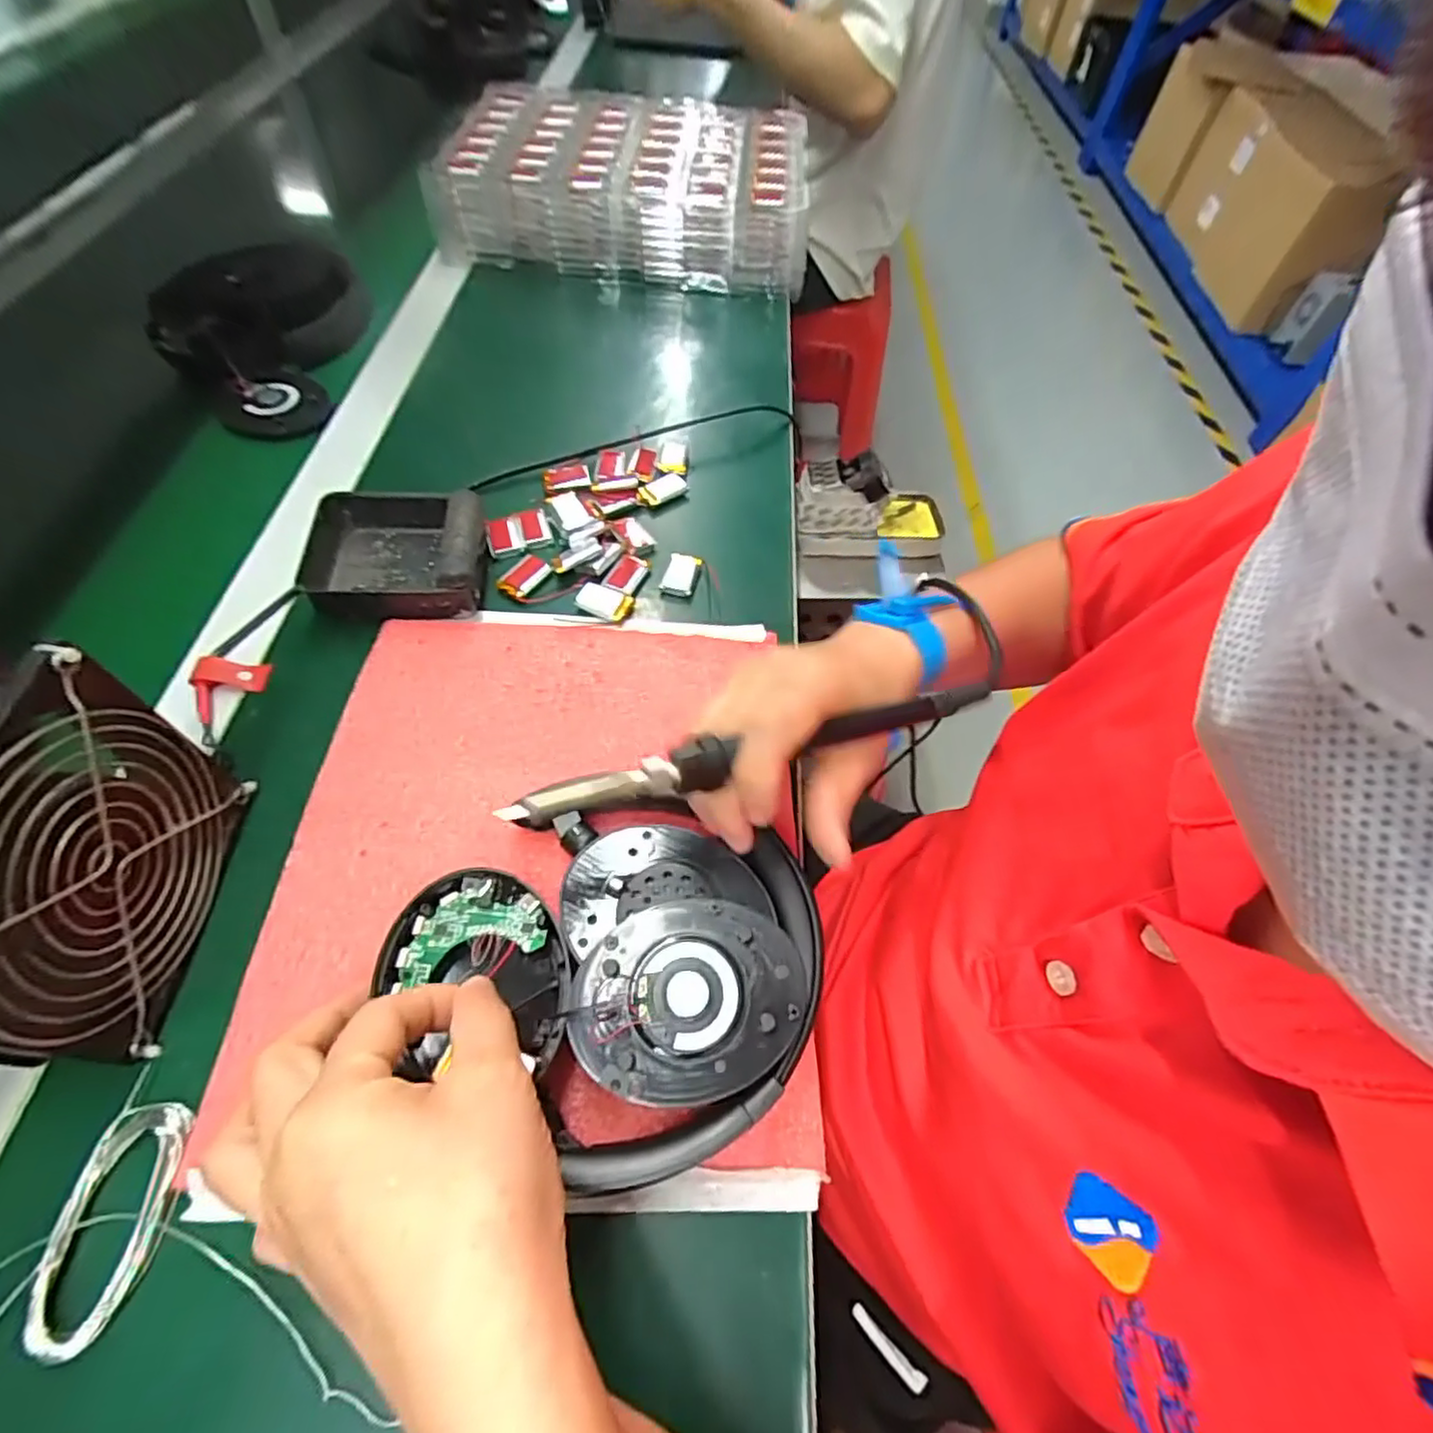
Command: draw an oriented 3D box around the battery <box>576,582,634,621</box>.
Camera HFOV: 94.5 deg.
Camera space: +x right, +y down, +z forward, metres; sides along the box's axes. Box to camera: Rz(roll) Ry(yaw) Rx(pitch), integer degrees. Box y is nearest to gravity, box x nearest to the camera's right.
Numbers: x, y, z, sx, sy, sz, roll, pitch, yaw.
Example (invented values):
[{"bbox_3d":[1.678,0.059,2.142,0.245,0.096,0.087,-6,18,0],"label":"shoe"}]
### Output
[{"bbox_3d":[-0.068,-0.070,0.401,0.031,0.007,0.019,17,59,7],"label":"battery"}]

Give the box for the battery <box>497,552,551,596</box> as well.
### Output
[{"bbox_3d":[-0.120,-0.088,0.411,0.022,0.004,0.031,29,61,14],"label":"battery"}]

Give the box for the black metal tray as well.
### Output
[{"bbox_3d":[-0.192,-0.098,0.396,0.103,0.032,0.088,-9,59,-9],"label":"black metal tray"}]

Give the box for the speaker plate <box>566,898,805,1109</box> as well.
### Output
[{"bbox_3d":[-0.010,0.104,0.248,0.085,0.006,0.067,-7,59,-7],"label":"speaker plate"}]

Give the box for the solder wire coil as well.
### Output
[{"bbox_3d":[-0.208,0.174,0.229,0.035,0.006,0.070,2,58,-2],"label":"solder wire coil"}]

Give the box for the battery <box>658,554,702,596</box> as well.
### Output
[{"bbox_3d":[-0.022,-0.090,0.417,0.020,0.009,0.027,16,59,7],"label":"battery"}]

